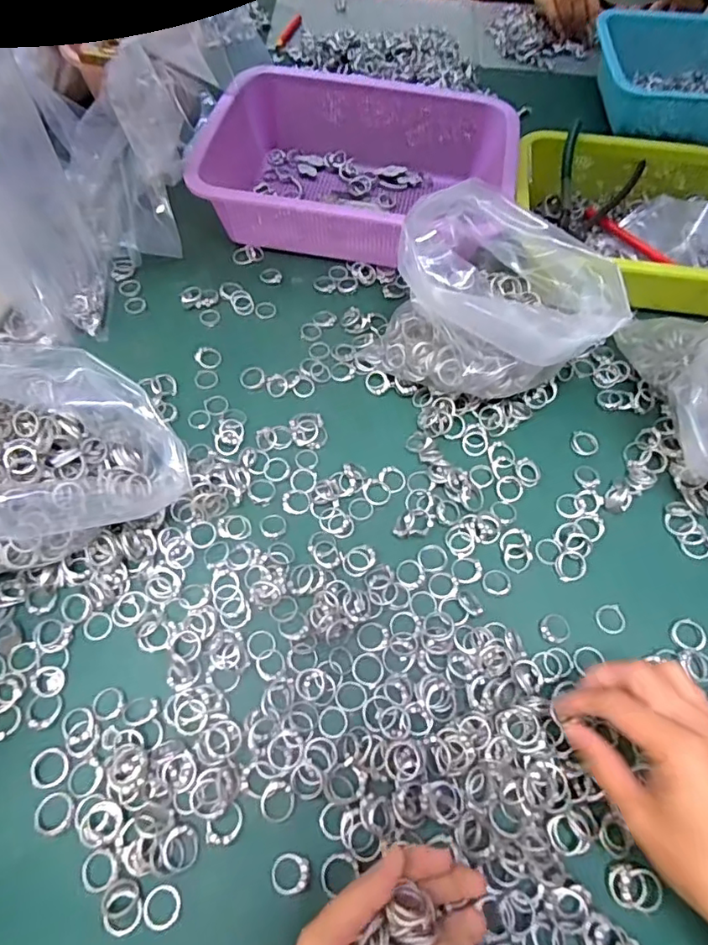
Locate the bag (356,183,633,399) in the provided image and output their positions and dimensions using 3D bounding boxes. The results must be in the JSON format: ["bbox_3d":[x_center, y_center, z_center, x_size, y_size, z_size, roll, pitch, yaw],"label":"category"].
[{"bbox_3d":[0.107,-0.123,0.448,0.162,0.138,0.109,36,65,16],"label":"bag"}]

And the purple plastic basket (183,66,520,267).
[{"bbox_3d":[0.006,-0.319,0.589,0.304,0.083,0.210,6,61,1],"label":"purple plastic basket"}]

